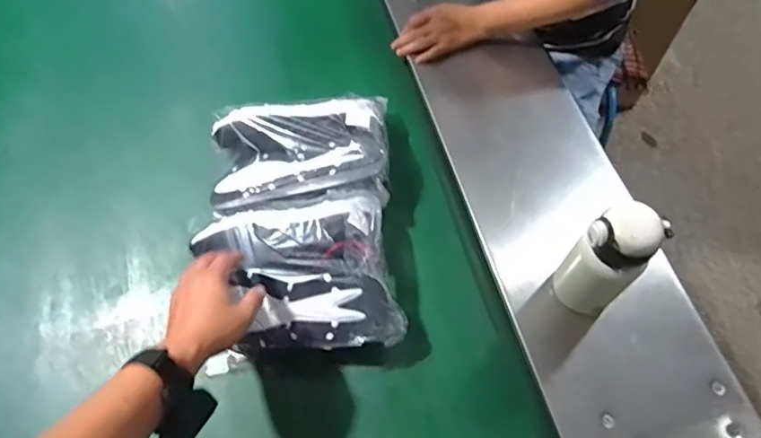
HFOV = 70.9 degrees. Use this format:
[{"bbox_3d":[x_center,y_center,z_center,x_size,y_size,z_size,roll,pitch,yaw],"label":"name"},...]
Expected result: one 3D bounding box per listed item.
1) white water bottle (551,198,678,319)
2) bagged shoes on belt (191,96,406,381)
[{"bbox_3d":[0.269,0.053,0.646,0.075,0.185,0.075,0,60,1],"label":"white water bottle"},{"bbox_3d":[-0.115,0.002,0.781,0.258,0.101,0.382,-4,60,-2],"label":"bagged shoes on belt"}]

